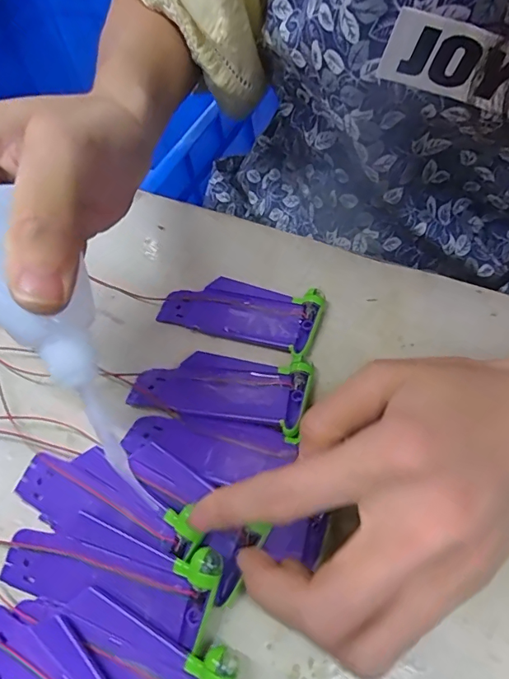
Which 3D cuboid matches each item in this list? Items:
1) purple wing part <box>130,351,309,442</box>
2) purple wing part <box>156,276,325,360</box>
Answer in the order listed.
[{"bbox_3d":[-0.017,0.024,0.236,0.087,0.009,0.040,12,57,13],"label":"purple wing part"},{"bbox_3d":[-0.008,-0.018,0.263,0.088,0.009,0.038,15,58,14],"label":"purple wing part"}]

